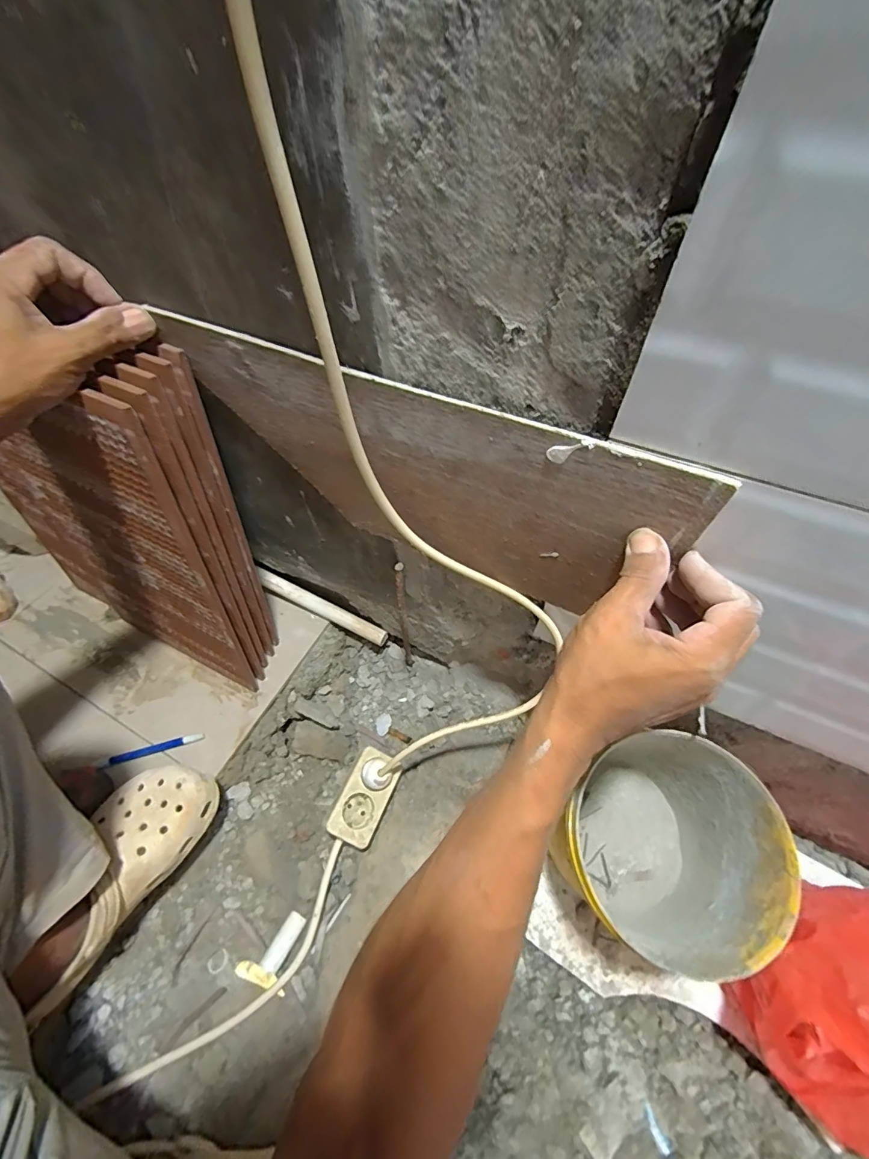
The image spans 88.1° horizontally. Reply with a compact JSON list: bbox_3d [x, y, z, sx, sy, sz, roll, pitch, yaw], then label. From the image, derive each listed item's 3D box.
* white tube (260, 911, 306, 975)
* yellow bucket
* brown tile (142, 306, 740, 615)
[{"bbox_3d":[-0.167,0.405,0.500,0.021,0.023,0.060,27,62,17],"label":"white tube"},{"bbox_3d":[0.223,0.279,0.463,0.182,0.190,0.166,-1,58,1],"label":"yellow bucket"},{"bbox_3d":[-0.020,-0.077,0.339,0.375,0.167,0.008,24,61,12],"label":"brown tile"}]

